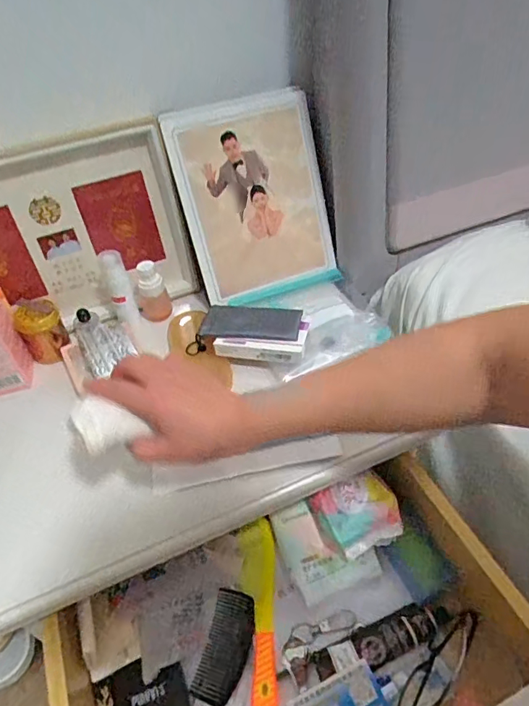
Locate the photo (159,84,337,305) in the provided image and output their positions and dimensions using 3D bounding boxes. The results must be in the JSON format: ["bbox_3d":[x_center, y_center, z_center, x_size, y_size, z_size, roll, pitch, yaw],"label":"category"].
[{"bbox_3d":[-0.012,-0.204,0.649,0.192,0.238,0.032,-17,27,-7],"label":"photo"}]

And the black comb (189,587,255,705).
[{"bbox_3d":[-0.039,0.307,0.515,0.046,0.004,0.103,17,69,2],"label":"black comb"}]

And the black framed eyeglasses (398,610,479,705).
[{"bbox_3d":[0.176,0.311,0.490,0.034,0.025,0.135,30,55,30],"label":"black framed eyeglasses"}]

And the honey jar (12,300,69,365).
[{"bbox_3d":[-0.281,-0.030,0.623,0.051,0.068,0.050,-3,45,3],"label":"honey jar"}]

